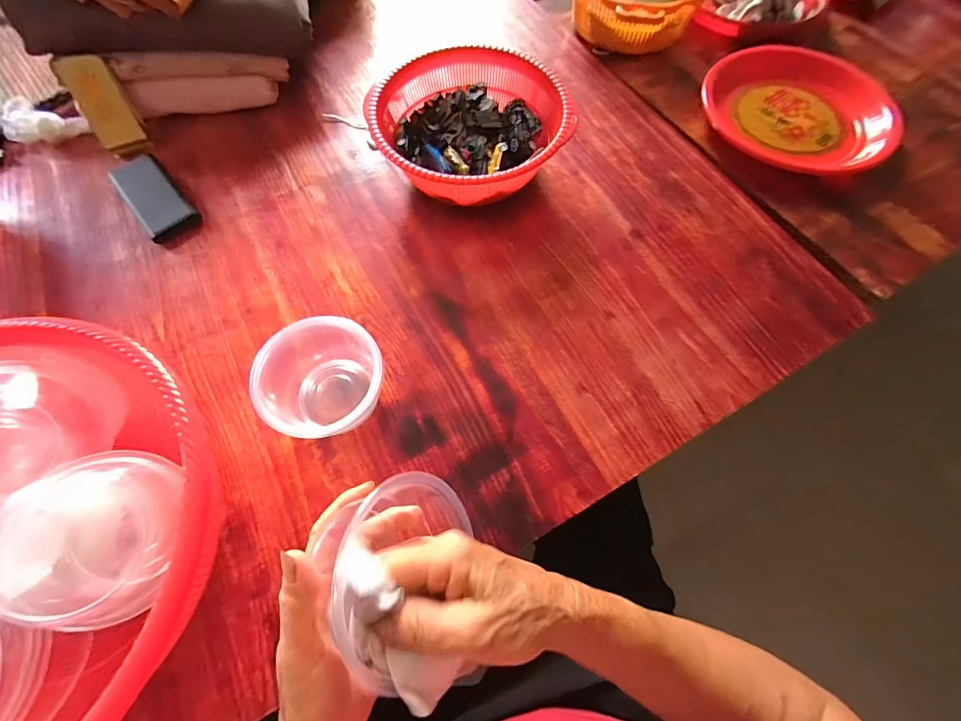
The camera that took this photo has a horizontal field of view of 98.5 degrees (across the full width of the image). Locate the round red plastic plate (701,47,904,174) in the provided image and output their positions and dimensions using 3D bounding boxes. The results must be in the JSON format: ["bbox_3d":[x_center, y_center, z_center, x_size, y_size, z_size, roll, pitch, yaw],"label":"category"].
[{"bbox_3d":[0.457,-0.374,0.592,0.246,0.034,0.234,0,66,1],"label":"round red plastic plate"}]

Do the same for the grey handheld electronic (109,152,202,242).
[{"bbox_3d":[-0.425,-0.213,0.543,0.062,0.015,0.147,-38,71,-15],"label":"grey handheld electronic"}]

